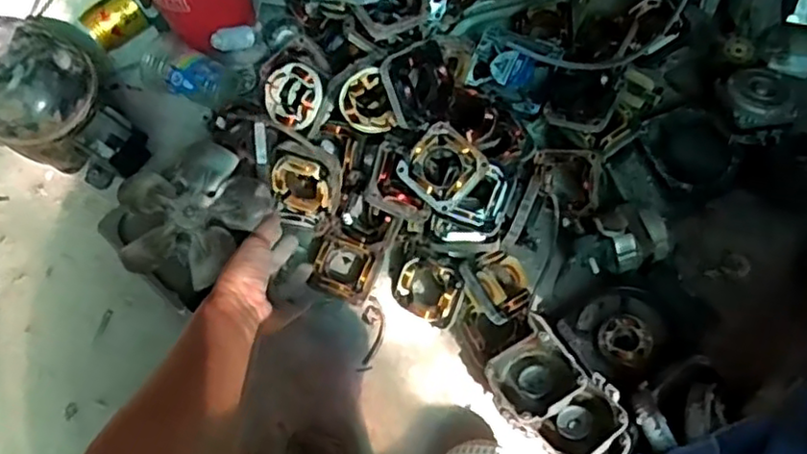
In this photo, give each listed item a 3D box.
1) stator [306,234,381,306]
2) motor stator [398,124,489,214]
[{"bbox_3d":[-0.073,0.053,0.829,0.082,0.035,0.074,18,71,9],"label":"stator"},{"bbox_3d":[0.046,-0.066,0.758,0.078,0.039,0.082,40,76,16],"label":"motor stator"}]

